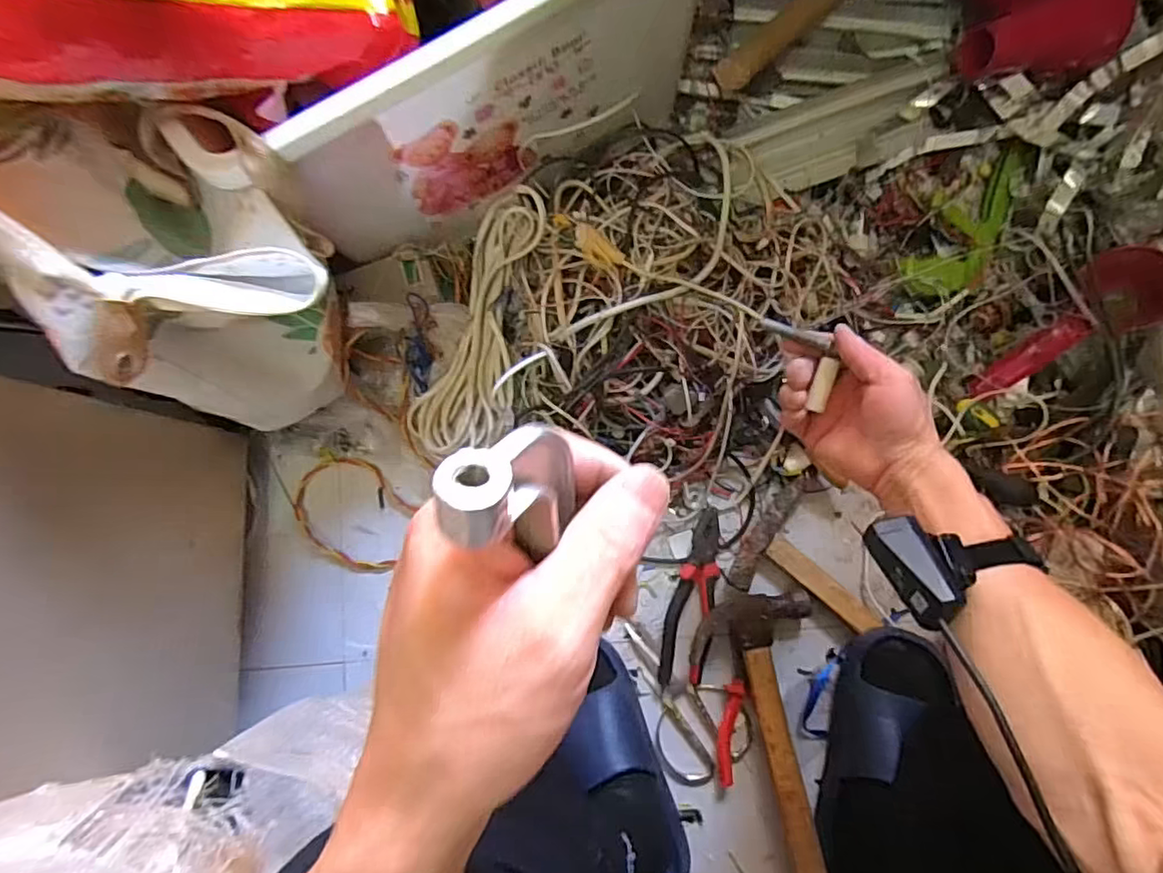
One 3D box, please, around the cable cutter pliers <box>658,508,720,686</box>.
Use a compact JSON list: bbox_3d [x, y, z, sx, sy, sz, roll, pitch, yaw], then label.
[{"bbox_3d":[0.127,0.182,0.684,0.053,0.021,0.196,7,82,7],"label":"cable cutter pliers"}]

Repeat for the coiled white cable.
[{"bbox_3d":[-0.116,-0.122,0.700,0.122,0.039,0.316,19,106,8],"label":"coiled white cable"}]

